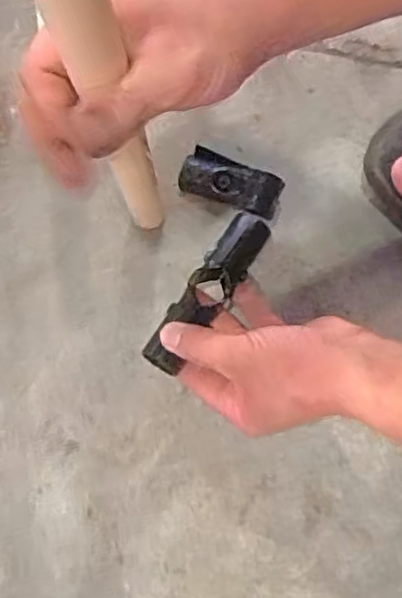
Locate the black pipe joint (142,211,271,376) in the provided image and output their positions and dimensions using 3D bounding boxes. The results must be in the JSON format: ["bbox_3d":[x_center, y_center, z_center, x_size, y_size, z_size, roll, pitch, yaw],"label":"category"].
[{"bbox_3d":[0.004,-0.005,0.487,0.033,0.032,0.134,36,77,7],"label":"black pipe joint"}]

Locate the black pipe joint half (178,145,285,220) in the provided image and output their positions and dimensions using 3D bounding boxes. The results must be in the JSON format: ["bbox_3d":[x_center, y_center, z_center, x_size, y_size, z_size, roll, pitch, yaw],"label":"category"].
[{"bbox_3d":[0.024,-0.094,0.534,0.083,0.028,0.034,24,79,4],"label":"black pipe joint half"}]

